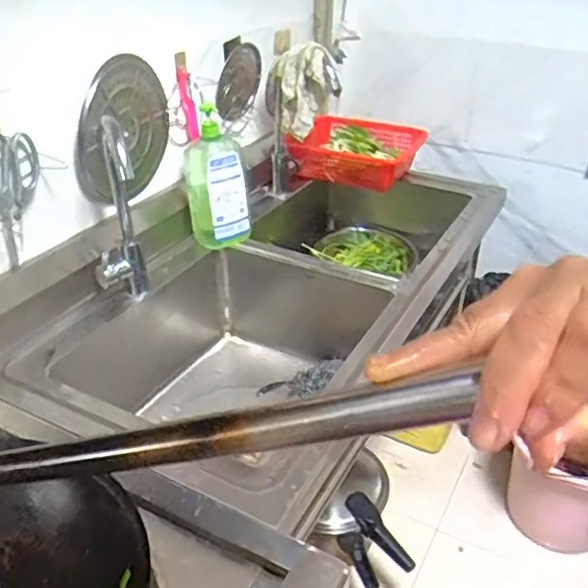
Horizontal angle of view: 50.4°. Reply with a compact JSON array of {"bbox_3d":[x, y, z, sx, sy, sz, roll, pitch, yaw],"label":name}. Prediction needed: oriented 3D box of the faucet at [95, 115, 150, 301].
[{"bbox_3d":[-0.300,-0.127,1.055,0.086,0.345,0.213,-4,33,-13],"label":"faucet"}]

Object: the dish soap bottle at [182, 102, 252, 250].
[{"bbox_3d":[-0.155,-0.230,1.290,0.109,0.256,0.121,-13,36,-25],"label":"dish soap bottle"}]

